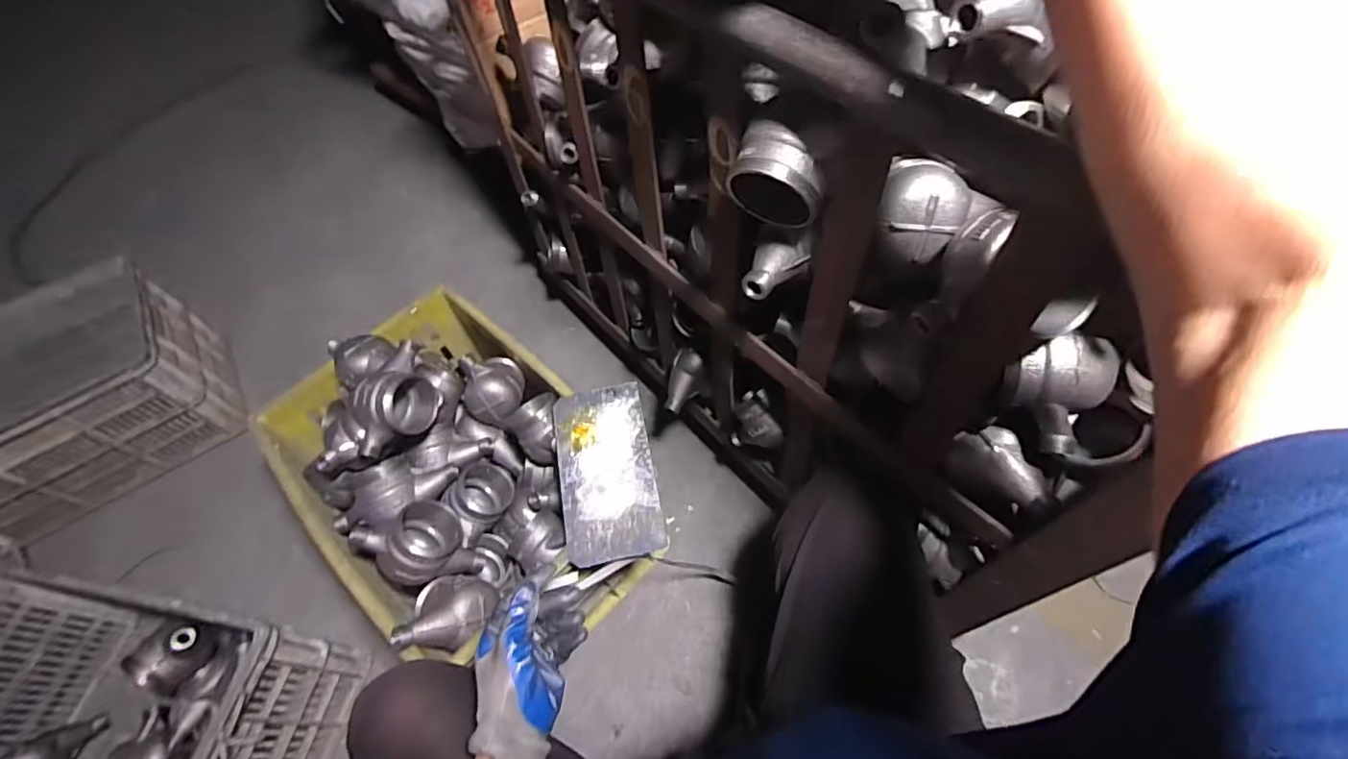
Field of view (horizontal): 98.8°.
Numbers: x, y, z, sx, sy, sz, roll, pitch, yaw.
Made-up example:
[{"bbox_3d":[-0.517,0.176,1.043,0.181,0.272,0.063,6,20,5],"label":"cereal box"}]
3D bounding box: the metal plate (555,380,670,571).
[{"bbox_3d":[-0.088,0.116,0.752,0.120,0.008,0.241,-11,59,-3],"label":"metal plate"}]

